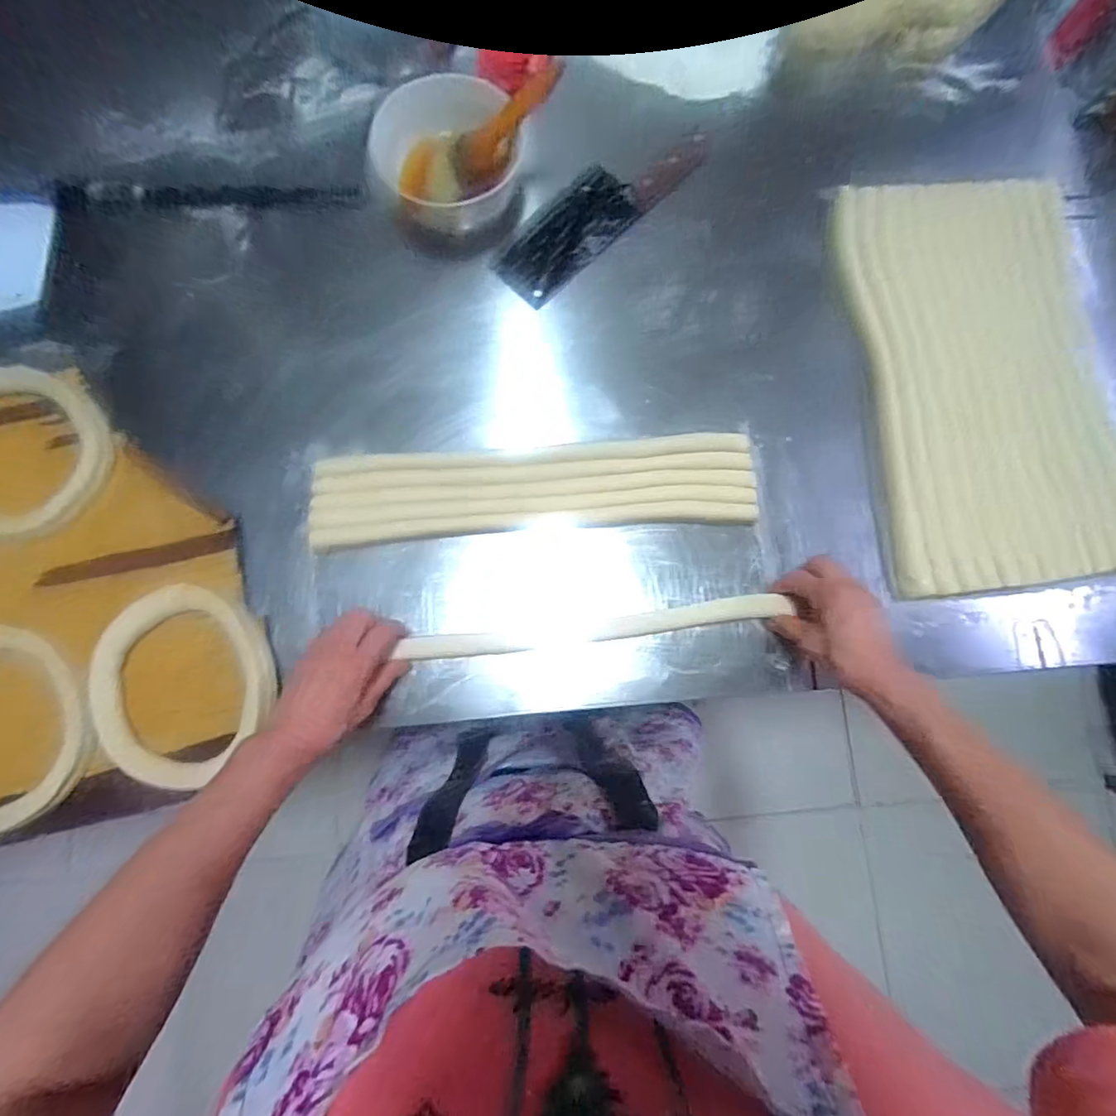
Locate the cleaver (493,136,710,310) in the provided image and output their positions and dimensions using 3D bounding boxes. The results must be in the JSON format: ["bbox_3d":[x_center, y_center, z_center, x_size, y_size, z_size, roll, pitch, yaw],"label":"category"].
[{"bbox_3d":[0.047,-0.394,0.592,0.268,0.023,0.083,-42,82,-8],"label":"cleaver"}]

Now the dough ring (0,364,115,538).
[{"bbox_3d":[-0.533,-0.105,0.517,0.176,0.026,0.162,0,79,-1],"label":"dough ring"}]

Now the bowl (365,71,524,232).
[{"bbox_3d":[-0.106,-0.407,0.558,0.153,0.082,0.133,-20,80,-5],"label":"bowl"}]

